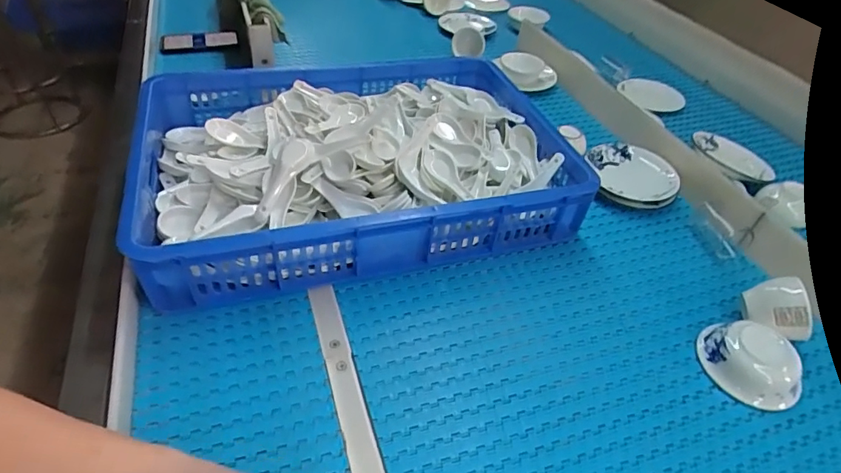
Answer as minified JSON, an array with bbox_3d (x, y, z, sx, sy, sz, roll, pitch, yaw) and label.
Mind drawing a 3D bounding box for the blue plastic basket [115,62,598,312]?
[{"bbox_3d":[-0.087,-0.130,0.734,0.583,0.118,0.418,-9,46,-15],"label":"blue plastic basket"}]

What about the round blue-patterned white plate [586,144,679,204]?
[{"bbox_3d":[0.352,-0.106,0.816,0.147,0.039,0.136,3,44,-3],"label":"round blue-patterned white plate"}]

